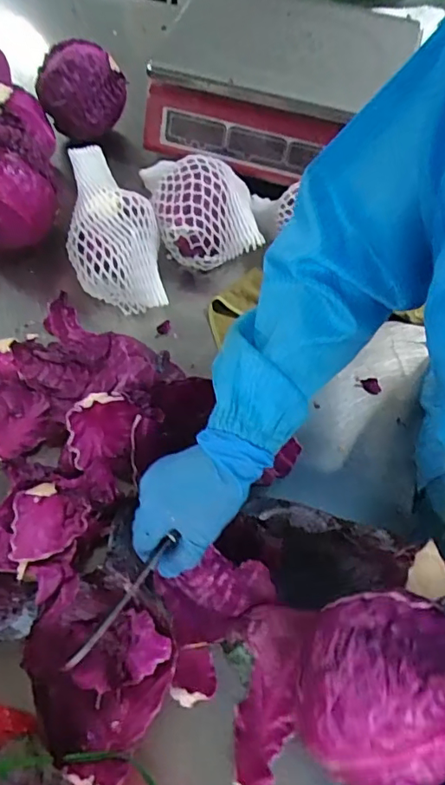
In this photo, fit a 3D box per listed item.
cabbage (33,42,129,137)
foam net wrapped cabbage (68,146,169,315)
[{"bbox_3d":[-0.172,-0.370,0.663,0.105,0.079,0.086,-11,63,-7],"label":"cabbage"},{"bbox_3d":[-0.115,-0.172,0.575,0.088,0.089,0.169,-7,62,-7],"label":"foam net wrapped cabbage"}]

